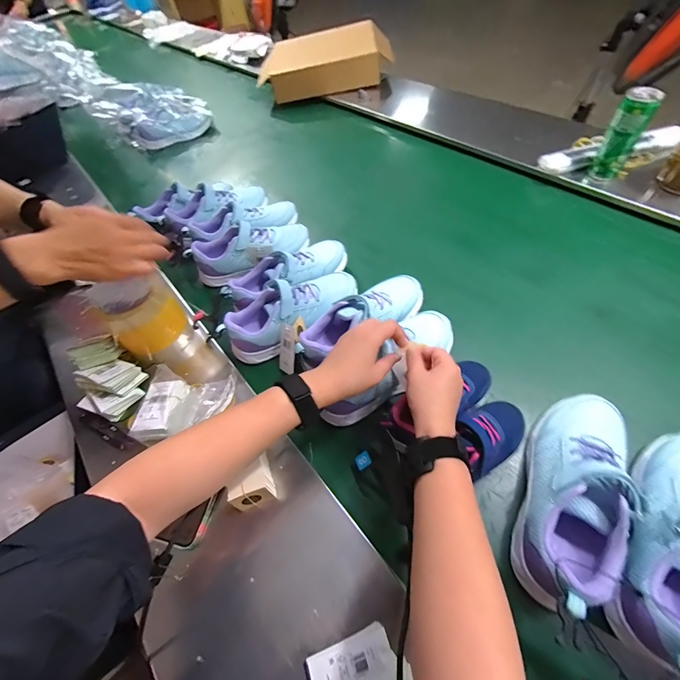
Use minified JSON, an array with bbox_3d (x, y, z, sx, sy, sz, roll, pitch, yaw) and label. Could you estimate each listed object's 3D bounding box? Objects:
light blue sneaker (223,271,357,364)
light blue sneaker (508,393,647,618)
[{"bbox_3d":[-0.082,-0.054,0.553,0.226,0.085,0.078,-32,57,-17],"label":"light blue sneaker"},{"bbox_3d":[0.259,0.165,0.364,0.083,0.095,0.242,18,57,17],"label":"light blue sneaker"}]

